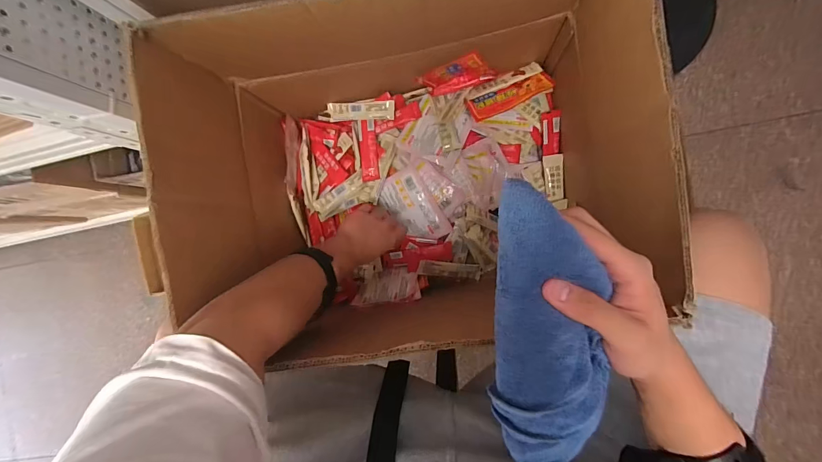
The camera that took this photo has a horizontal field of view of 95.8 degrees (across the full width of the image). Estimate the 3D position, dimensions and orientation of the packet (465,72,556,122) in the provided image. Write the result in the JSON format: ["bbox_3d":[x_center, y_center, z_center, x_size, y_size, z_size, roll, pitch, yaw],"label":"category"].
[{"bbox_3d":[0.175,-0.235,0.646,0.149,0.014,0.061,-17,54,8],"label":"packet"}]

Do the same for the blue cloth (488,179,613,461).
[{"bbox_3d":[0.100,0.085,0.270,0.077,0.032,0.234,-3,94,8],"label":"blue cloth"}]

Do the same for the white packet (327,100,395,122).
[{"bbox_3d":[-0.097,-0.228,0.708,0.135,0.011,0.033,2,113,16],"label":"white packet"}]

